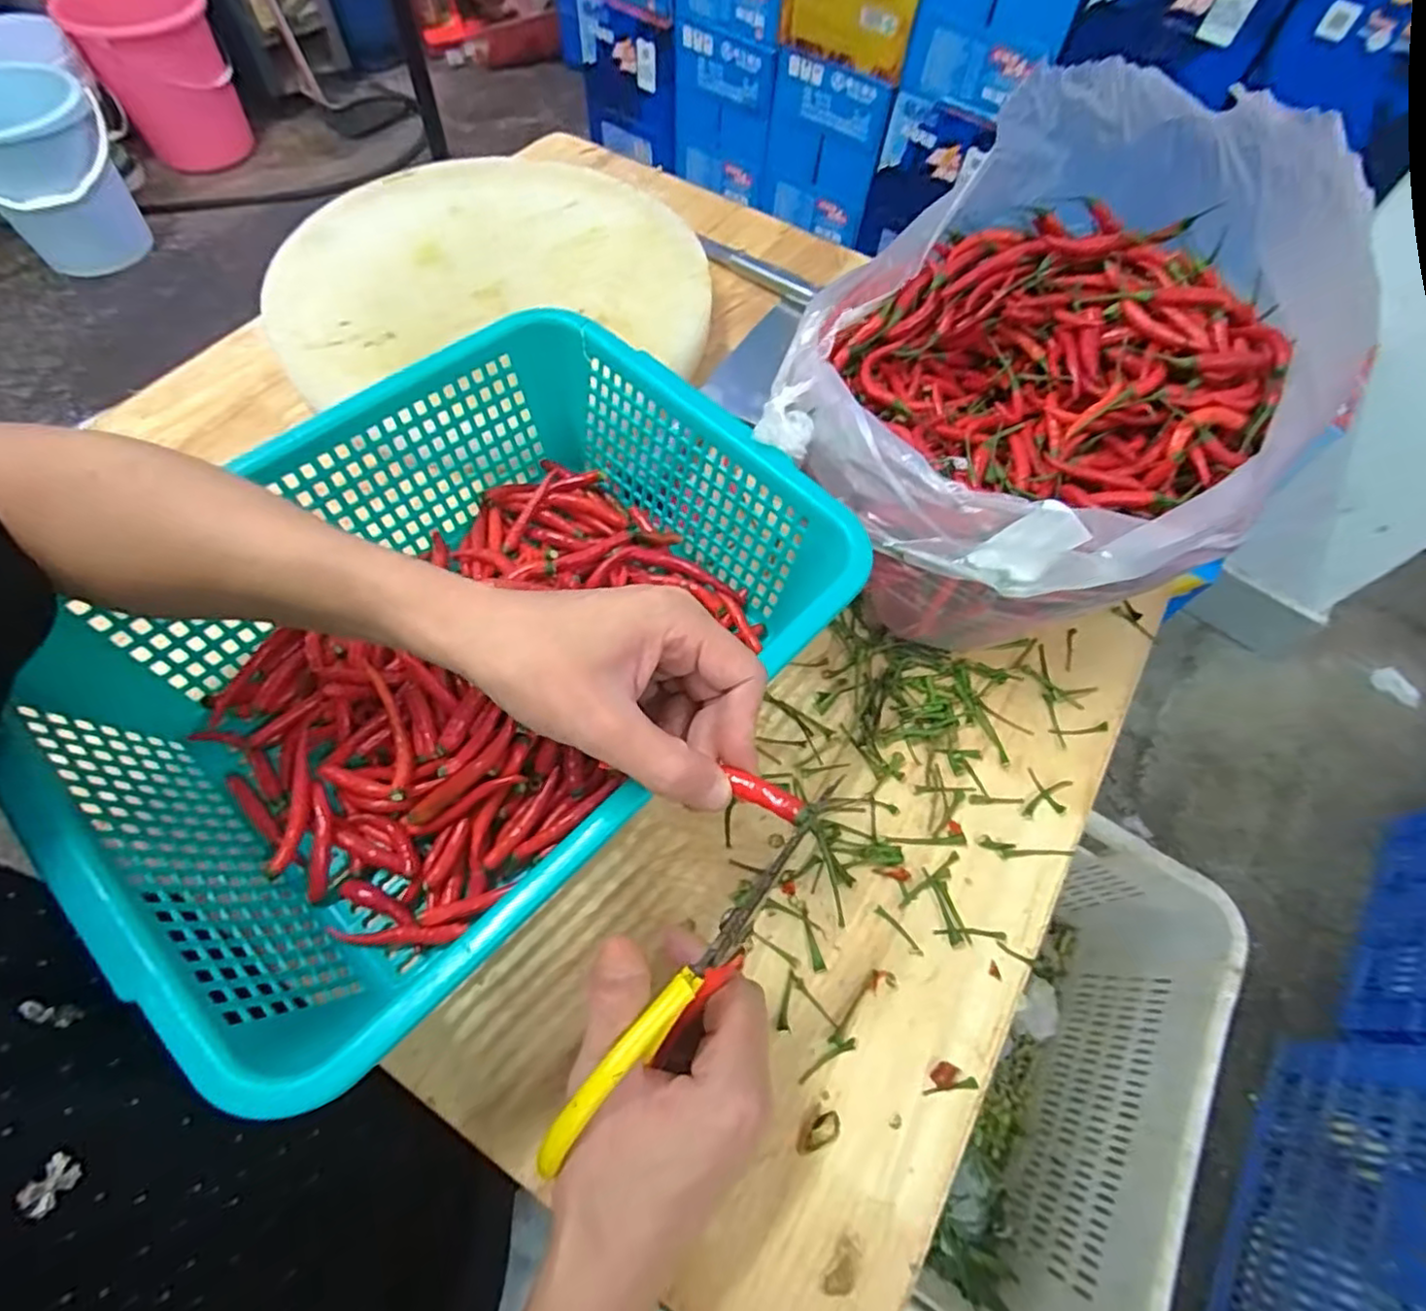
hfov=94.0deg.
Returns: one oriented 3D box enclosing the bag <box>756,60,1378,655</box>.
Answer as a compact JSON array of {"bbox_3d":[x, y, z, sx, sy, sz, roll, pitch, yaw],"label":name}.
[{"bbox_3d":[0.212,-0.175,0.439,0.322,0.219,0.278,-37,71,-20],"label":"bag"}]

